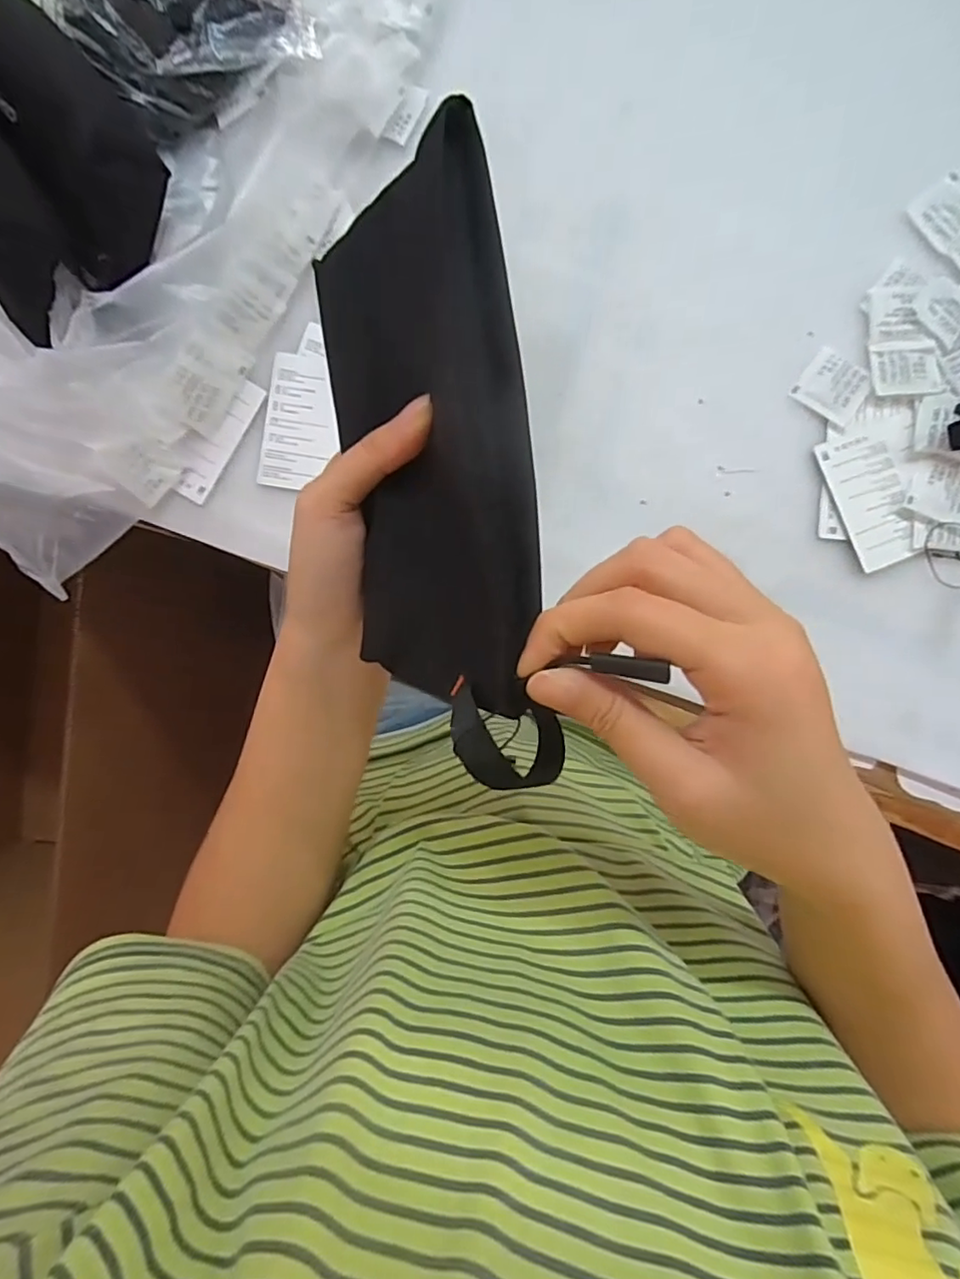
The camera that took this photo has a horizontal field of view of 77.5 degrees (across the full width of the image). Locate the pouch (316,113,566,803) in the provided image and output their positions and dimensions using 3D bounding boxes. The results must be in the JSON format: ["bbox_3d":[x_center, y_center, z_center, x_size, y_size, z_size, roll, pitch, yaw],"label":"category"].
[{"bbox_3d":[-0.020,-0.055,0.212,0.083,0.015,0.207,-7,92,38],"label":"pouch"}]

